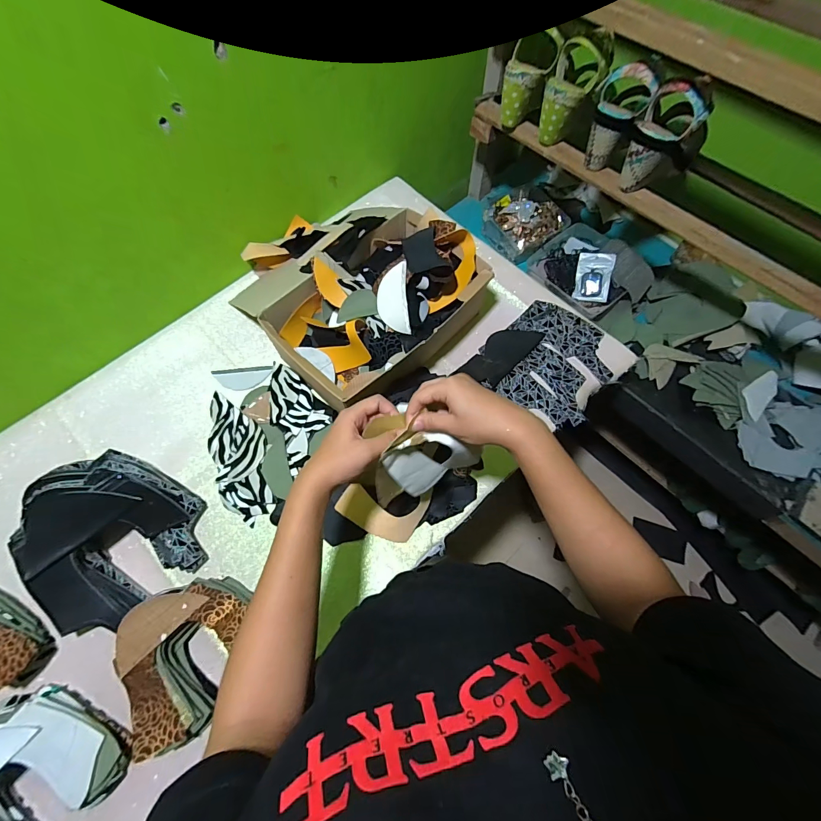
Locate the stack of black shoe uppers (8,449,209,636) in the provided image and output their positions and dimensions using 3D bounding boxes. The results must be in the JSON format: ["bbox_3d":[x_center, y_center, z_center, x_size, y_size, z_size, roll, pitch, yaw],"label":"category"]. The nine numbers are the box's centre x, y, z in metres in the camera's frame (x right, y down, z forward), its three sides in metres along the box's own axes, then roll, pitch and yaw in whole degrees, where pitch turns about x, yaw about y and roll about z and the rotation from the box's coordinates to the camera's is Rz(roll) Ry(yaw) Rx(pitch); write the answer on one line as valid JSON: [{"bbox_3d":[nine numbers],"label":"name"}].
[{"bbox_3d":[-0.404,0.162,0.503,0.201,0.092,0.230,-21,68,-9],"label":"stack of black shoe uppers"}]

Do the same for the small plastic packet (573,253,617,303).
[{"bbox_3d":[0.387,-0.281,0.786,0.068,0.014,0.098,10,98,21],"label":"small plastic packet"}]

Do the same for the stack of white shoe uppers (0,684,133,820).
[{"bbox_3d":[-0.431,0.399,0.410,0.169,0.073,0.167,-39,72,-15],"label":"stack of white shoe uppers"}]

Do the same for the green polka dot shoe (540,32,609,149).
[{"bbox_3d":[0.268,-0.533,0.626,0.079,0.137,0.076,22,69,9],"label":"green polka dot shoe"}]

